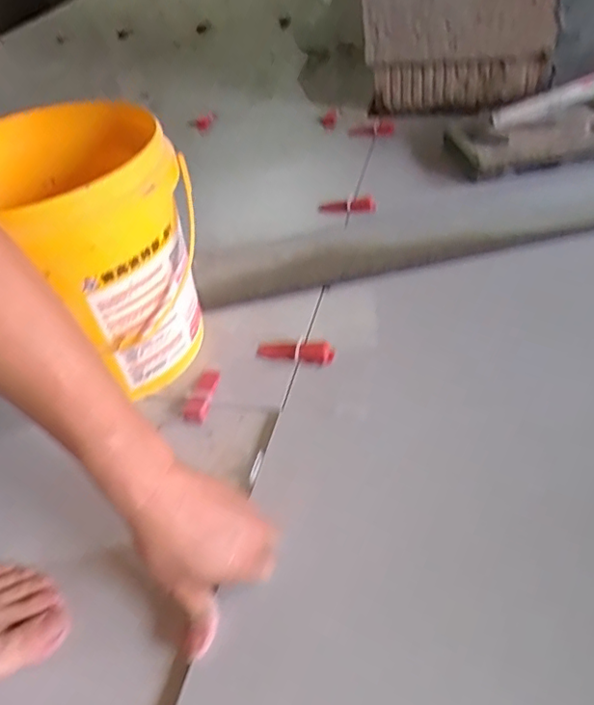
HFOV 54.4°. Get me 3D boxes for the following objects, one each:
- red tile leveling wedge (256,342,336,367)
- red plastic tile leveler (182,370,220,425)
[{"bbox_3d":[-0.003,-0.003,0.654,0.090,0.023,0.024,5,45,15],"label":"red tile leveling wedge"},{"bbox_3d":[-0.101,0.046,0.615,0.025,0.014,0.069,4,45,14],"label":"red plastic tile leveler"}]

